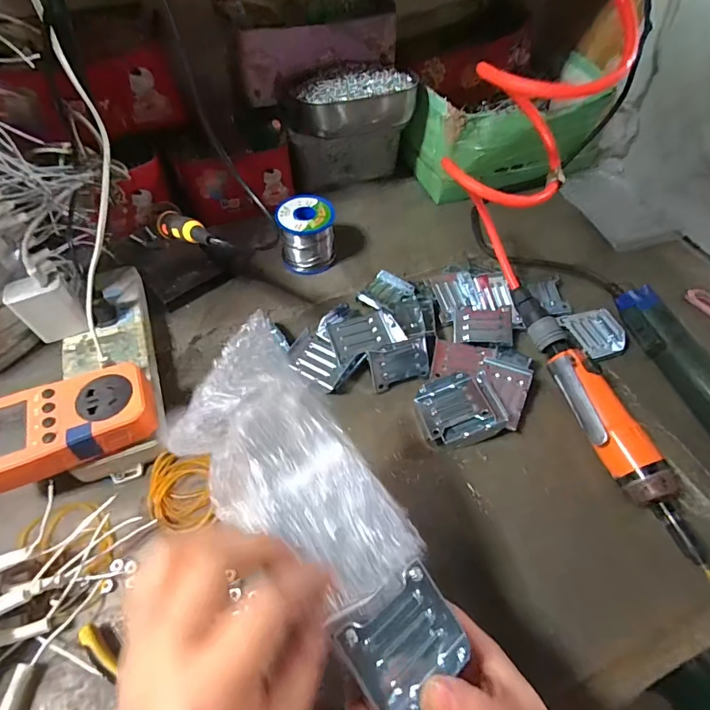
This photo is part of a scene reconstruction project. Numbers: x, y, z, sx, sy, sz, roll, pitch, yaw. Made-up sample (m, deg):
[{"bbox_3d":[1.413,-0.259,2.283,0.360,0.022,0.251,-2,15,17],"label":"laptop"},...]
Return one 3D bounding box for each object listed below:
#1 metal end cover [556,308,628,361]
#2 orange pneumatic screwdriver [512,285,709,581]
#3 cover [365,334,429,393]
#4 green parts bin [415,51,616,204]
[{"bbox_3d":[0.254,-0.024,0.470,0.052,0.015,0.058,-13,56,-10],"label":"metal end cover"},{"bbox_3d":[0.219,0.057,0.400,0.046,0.042,0.288,-19,58,-14],"label":"orange pneumatic screwdriver"},{"bbox_3d":[0.043,0.008,0.429,0.058,0.044,0.018,-15,21,-13],"label":"cover"},{"bbox_3d":[0.213,-0.304,0.599,0.256,0.114,0.116,-20,58,-14],"label":"green parts bin"}]

